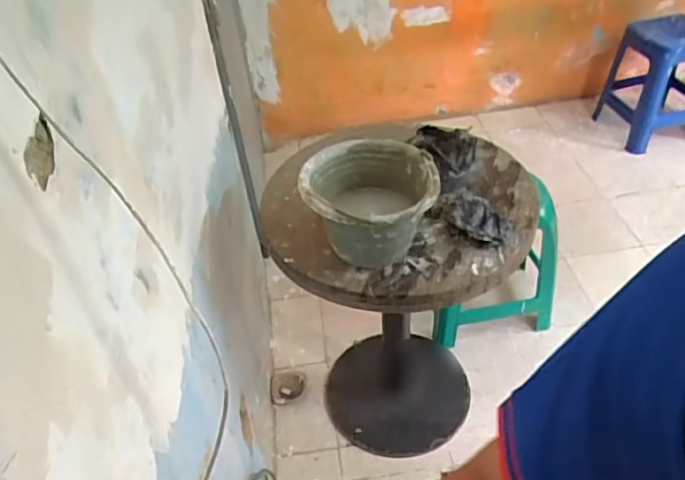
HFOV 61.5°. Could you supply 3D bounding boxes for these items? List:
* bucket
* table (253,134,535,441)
[{"bbox_3d":[0.055,-0.056,1.106,0.245,0.165,0.249,-4,42,3],"label":"bucket"},{"bbox_3d":[0.147,0.177,1.476,0.551,0.767,0.553,-4,42,3],"label":"table"}]

